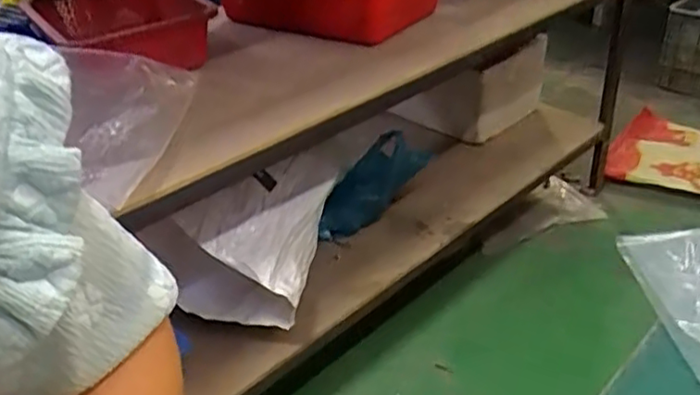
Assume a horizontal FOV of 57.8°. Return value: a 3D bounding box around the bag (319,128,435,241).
[{"bbox_3d":[0.047,-0.020,1.286,0.076,0.139,0.273,27,59,38],"label":"bag"}]

